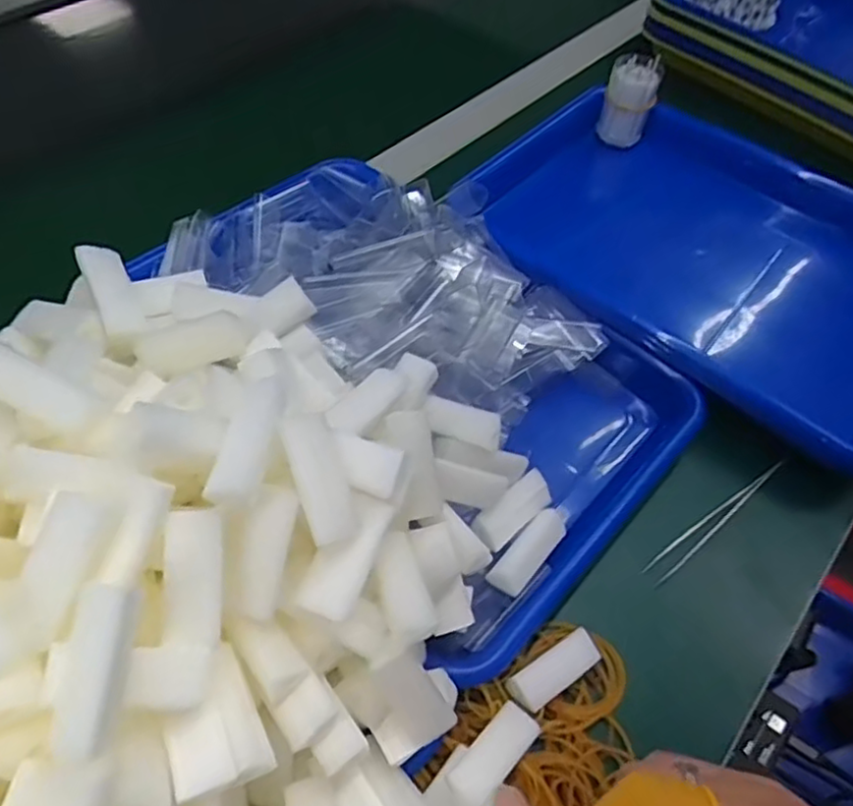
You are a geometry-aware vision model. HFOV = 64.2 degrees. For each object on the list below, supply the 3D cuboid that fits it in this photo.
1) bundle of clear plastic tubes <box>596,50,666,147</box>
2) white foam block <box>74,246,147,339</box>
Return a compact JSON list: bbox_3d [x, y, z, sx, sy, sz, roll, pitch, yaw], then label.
[{"bbox_3d":[0.171,-0.255,0.575,0.041,0.065,0.034,15,55,6],"label":"bundle of clear plastic tubes"},{"bbox_3d":[-0.143,-0.051,0.311,0.018,0.011,0.044,-23,87,-20],"label":"white foam block"}]

